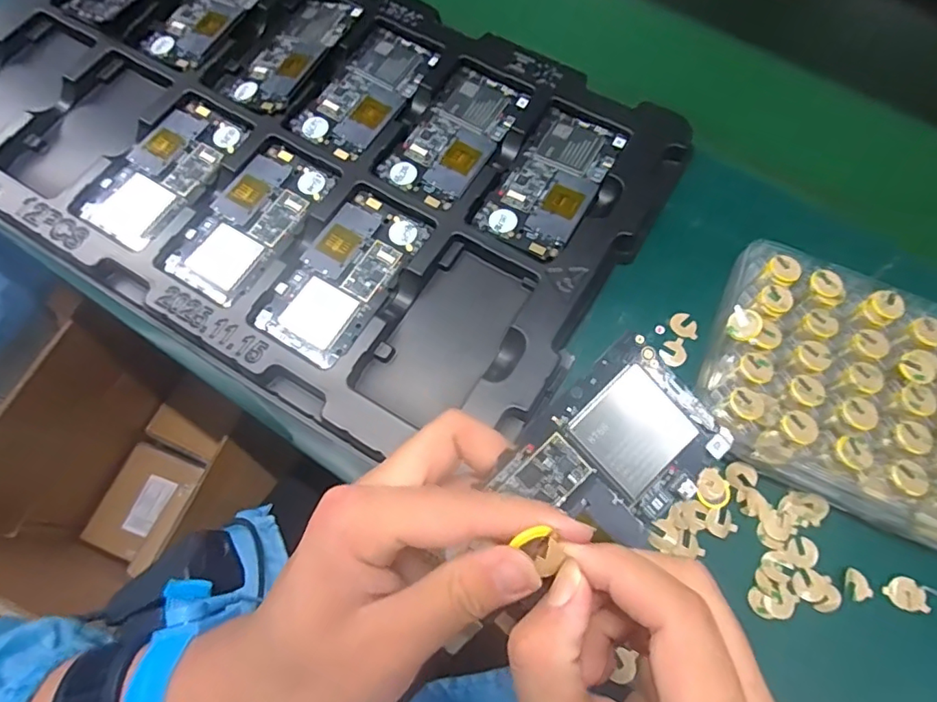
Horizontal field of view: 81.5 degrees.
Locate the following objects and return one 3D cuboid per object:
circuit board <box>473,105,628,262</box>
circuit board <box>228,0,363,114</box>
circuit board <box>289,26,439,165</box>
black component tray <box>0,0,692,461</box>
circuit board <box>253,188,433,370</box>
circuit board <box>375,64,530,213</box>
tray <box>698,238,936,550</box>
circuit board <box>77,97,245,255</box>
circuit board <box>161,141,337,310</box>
[{"bbox_3d":[0.063,-0.126,0.401,0.065,0.007,0.123,30,72,10],"label":"circuit board"},{"bbox_3d":[-0.144,-0.247,0.449,0.055,0.004,0.121,25,74,17],"label":"circuit board"},{"bbox_3d":[-0.082,-0.209,0.437,0.064,0.009,0.123,31,72,10],"label":"circuit board"},{"bbox_3d":[-0.147,-0.170,0.421,0.552,0.030,0.322,30,69,11],"label":"black component tray"},{"bbox_3d":[-0.087,-0.054,0.382,0.068,0.006,0.128,30,73,9],"label":"circuit board"},{"bbox_3d":[-0.010,-0.167,0.421,0.067,0.011,0.124,30,72,10],"label":"circuit board"},{"bbox_3d":[0.241,0.023,0.345,0.177,0.045,0.148,23,71,8],"label":"tray"},{"bbox_3d":[-0.231,-0.136,0.414,0.066,0.005,0.126,30,74,7],"label":"circuit board"},{"bbox_3d":[-0.159,-0.095,0.398,0.067,0.011,0.125,32,72,11],"label":"circuit board"}]

